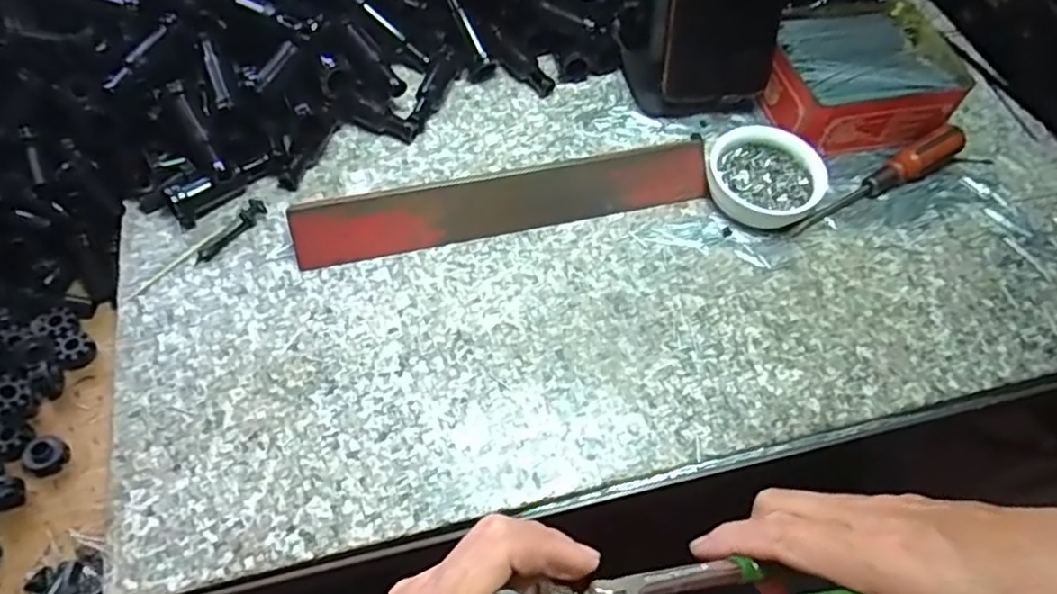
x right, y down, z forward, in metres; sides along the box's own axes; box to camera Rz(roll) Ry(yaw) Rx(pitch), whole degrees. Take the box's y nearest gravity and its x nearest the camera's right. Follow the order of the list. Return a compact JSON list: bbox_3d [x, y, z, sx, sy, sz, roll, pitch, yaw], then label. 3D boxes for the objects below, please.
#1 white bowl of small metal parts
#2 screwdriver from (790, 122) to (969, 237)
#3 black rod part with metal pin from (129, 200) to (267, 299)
[{"bbox_3d":[0.151,-0.077,0.442,0.072,0.027,0.058,25,60,12],"label":"white bowl of small metal parts"},{"bbox_3d":[0.230,-0.077,0.448,0.144,0.025,0.019,-26,63,-18],"label":"screwdriver"},{"bbox_3d":[-0.191,-0.030,0.398,0.014,0.010,0.087,38,63,18],"label":"black rod part with metal pin"}]

